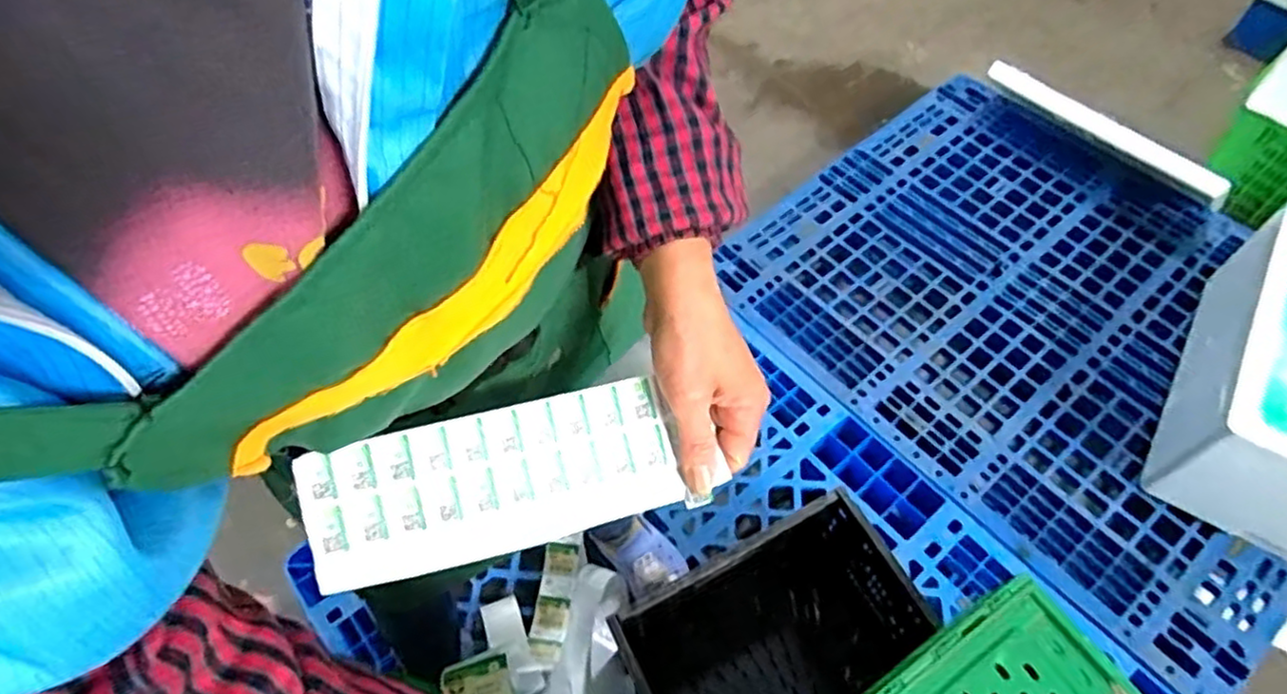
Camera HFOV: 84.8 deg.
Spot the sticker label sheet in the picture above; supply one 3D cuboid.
[{"bbox_3d":[-0.080,0.076,0.394,0.200,0.009,0.078,-13,87,-16],"label":"sticker label sheet"}]

